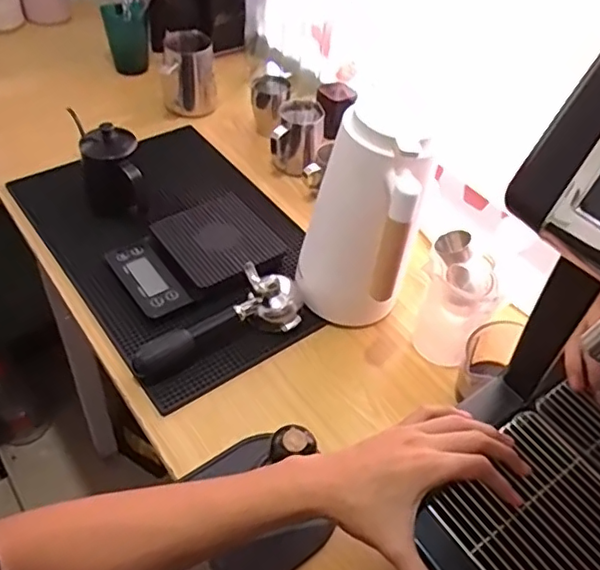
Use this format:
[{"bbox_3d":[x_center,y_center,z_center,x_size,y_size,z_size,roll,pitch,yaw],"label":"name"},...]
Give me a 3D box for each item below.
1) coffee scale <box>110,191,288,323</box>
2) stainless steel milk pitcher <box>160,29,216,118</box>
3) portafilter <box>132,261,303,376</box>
[{"bbox_3d":[-0.126,-0.041,0.731,0.194,0.023,0.122,-30,67,-23],"label":"coffee scale"},{"bbox_3d":[-0.181,-0.342,0.966,0.082,0.123,0.091,-1,48,-8],"label":"stainless steel milk pitcher"},{"bbox_3d":[-0.079,0.037,0.643,0.209,0.056,0.057,-26,56,-27],"label":"portafilter"}]

